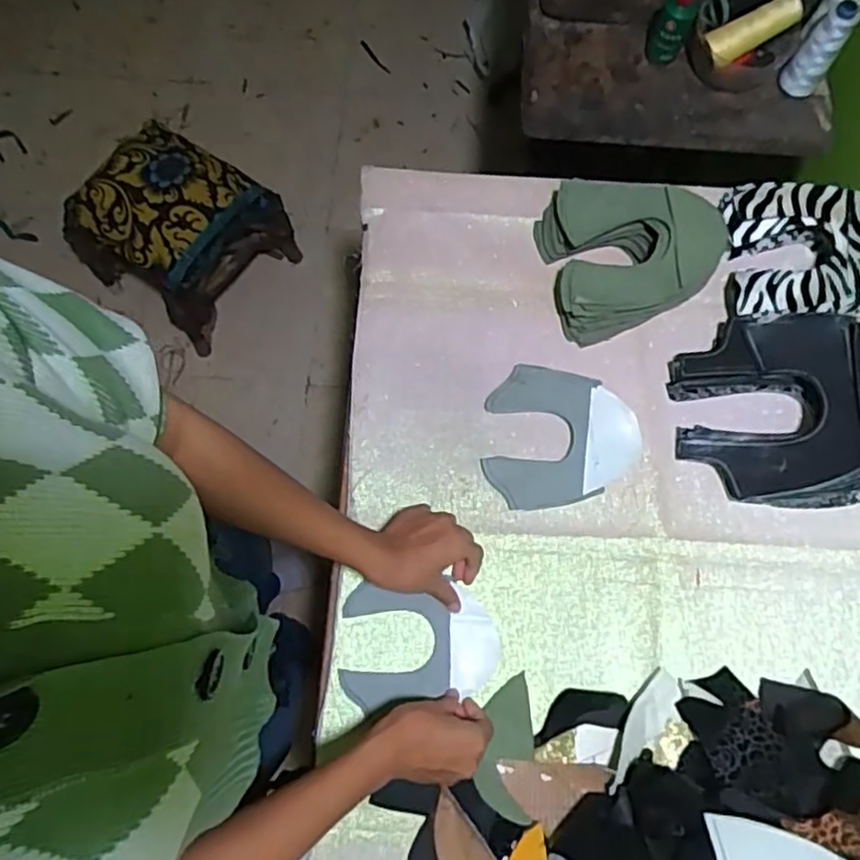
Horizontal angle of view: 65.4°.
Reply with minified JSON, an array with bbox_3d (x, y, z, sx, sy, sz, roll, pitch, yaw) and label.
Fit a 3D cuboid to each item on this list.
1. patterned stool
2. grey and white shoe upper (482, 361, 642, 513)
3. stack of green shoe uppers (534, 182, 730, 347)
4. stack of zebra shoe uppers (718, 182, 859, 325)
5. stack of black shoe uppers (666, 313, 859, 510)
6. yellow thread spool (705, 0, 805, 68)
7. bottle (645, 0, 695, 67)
[{"bbox_3d":[-0.492,-0.404,1.405,0.311,0.364,0.288,26,75,7],"label":"patterned stool"},{"bbox_3d":[0.138,0.003,0.706,0.160,0.018,0.148,-5,74,-2],"label":"grey and white shoe upper"},{"bbox_3d":[0.224,-0.204,0.741,0.187,0.067,0.180,-11,74,-4],"label":"stack of green shoe uppers"},{"bbox_3d":[0.411,-0.198,0.736,0.163,0.067,0.162,0,74,-1],"label":"stack of zebra shoe uppers"},{"bbox_3d":[0.383,-0.027,0.675,0.241,0.094,0.193,4,74,0],"label":"stack of black shoe uppers"},{"bbox_3d":[0.391,-0.484,0.808,0.116,0.036,0.035,-24,75,8],"label":"yellow thread spool"},{"bbox_3d":[0.297,-0.502,0.814,0.047,0.084,0.047,22,75,5],"label":"bottle"}]

